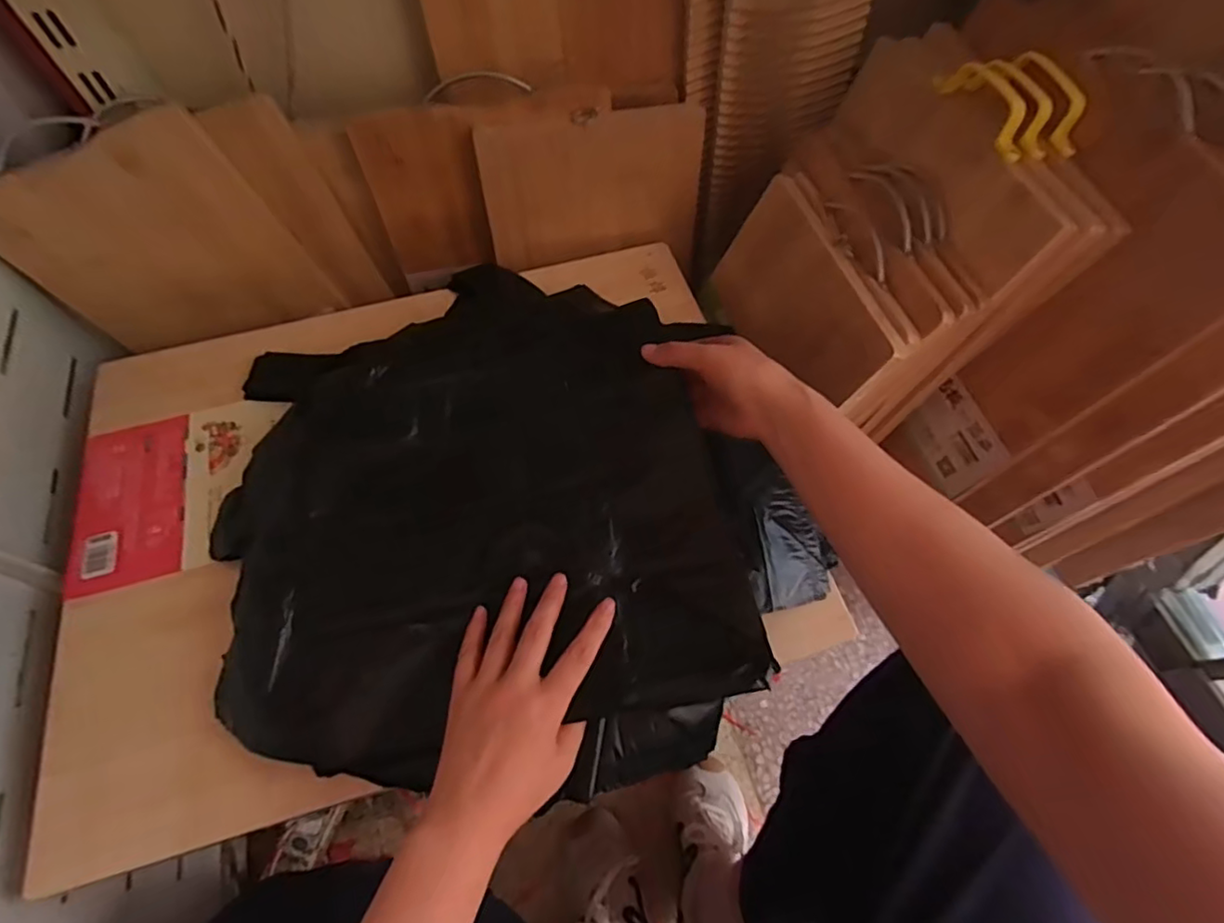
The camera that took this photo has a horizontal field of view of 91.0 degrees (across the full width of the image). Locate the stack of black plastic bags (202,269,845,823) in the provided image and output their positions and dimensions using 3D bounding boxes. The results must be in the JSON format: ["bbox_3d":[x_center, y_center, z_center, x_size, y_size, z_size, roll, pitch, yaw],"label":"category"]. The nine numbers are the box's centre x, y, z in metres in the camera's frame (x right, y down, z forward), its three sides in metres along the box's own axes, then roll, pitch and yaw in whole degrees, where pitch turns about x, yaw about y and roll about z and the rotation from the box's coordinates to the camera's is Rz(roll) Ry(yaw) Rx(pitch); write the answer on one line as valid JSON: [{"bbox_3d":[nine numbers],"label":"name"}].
[{"bbox_3d":[-0.096,0.019,0.527,0.455,0.079,0.492,-14,62,-7],"label":"stack of black plastic bags"}]

